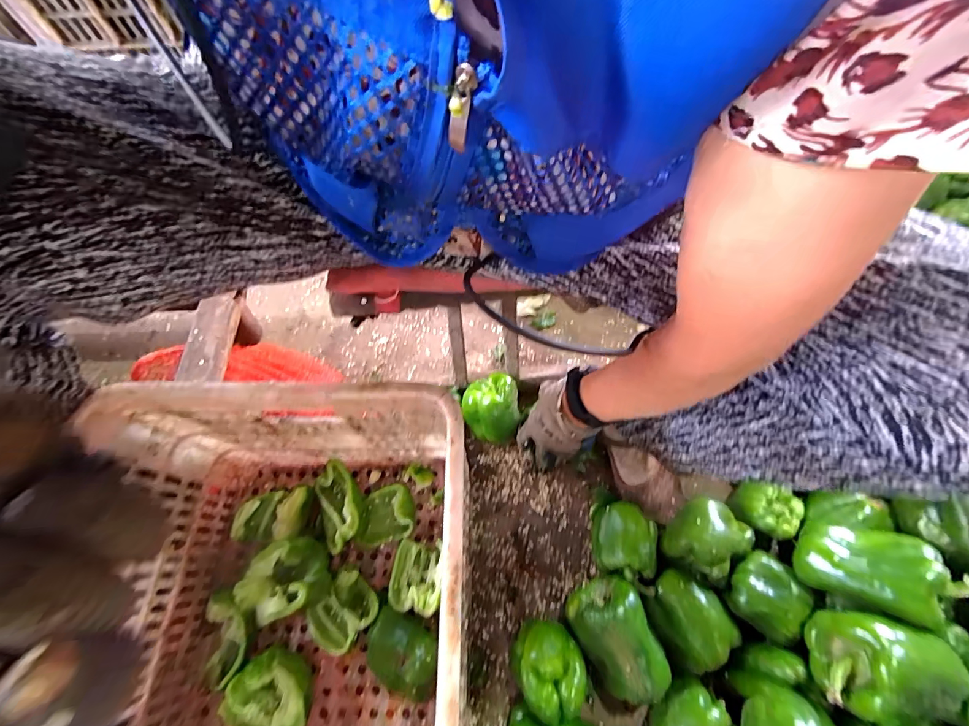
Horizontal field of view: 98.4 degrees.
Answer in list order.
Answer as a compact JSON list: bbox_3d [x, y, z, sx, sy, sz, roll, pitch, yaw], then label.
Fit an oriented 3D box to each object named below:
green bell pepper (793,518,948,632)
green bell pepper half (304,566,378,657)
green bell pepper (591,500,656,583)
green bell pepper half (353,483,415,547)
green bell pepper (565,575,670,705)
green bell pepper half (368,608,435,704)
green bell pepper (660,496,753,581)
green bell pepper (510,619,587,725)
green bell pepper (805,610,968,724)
[{"bbox_3d":[0.414,0.223,0.463,0.086,0.103,0.083,1,71,-2],"label":"green bell pepper"},{"bbox_3d":[-0.181,0.310,0.527,0.075,0.038,0.084,40,74,11],"label":"green bell pepper half"},{"bbox_3d":[0.182,0.233,0.556,0.072,0.080,0.086,17,71,3],"label":"green bell pepper"},{"bbox_3d":[-0.139,0.210,0.578,0.080,0.034,0.070,-13,72,-7],"label":"green bell pepper half"},{"bbox_3d":[0.159,0.331,0.498,0.078,0.082,0.116,-25,74,-11],"label":"green bell pepper"},{"bbox_3d":[-0.098,0.346,0.503,0.091,0.053,0.071,26,72,6],"label":"green bell pepper half"},{"bbox_3d":[0.284,0.219,0.526,0.087,0.057,0.084,1,71,-2],"label":"green bell pepper"},{"bbox_3d":[0.074,0.358,0.499,0.078,0.087,0.085,1,71,-2],"label":"green bell pepper"},{"bbox_3d":[0.402,0.304,0.415,0.118,0.072,0.088,13,71,2],"label":"green bell pepper"}]

